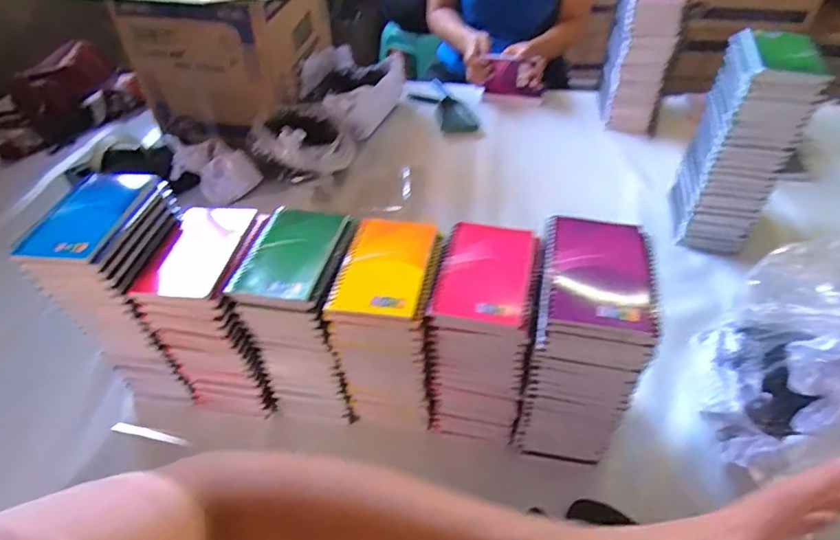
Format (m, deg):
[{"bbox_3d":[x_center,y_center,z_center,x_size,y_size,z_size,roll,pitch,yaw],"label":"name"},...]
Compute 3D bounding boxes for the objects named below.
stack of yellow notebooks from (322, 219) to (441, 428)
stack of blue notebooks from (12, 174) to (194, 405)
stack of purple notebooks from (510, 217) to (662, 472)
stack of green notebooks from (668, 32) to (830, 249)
[{"bbox_3d":[-0.028,0.064,0.582,0.097,0.197,0.129,9,46,12],"label":"stack of yellow notebooks"},{"bbox_3d":[-0.325,0.031,0.622,0.096,0.245,0.129,5,45,8],"label":"stack of blue notebooks"},{"bbox_3d":[0.157,0.081,0.541,0.099,0.238,0.127,8,46,11],"label":"stack of purple notebooks"},{"bbox_3d":[0.443,-0.173,0.751,0.103,0.266,0.128,8,46,11],"label":"stack of green notebooks"}]

